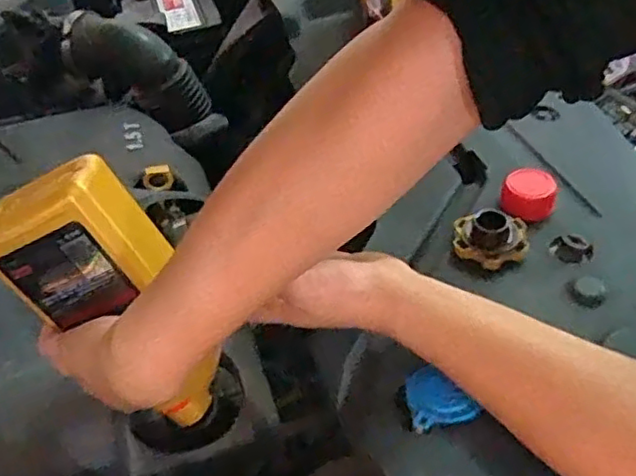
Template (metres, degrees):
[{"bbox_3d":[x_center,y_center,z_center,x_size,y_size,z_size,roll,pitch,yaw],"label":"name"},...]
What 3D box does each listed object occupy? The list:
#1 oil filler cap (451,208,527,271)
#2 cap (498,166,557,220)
[{"bbox_3d":[0.145,0.000,0.521,0.057,0.028,0.053,2,43,9],"label":"oil filler cap"},{"bbox_3d":[0.187,-0.040,0.554,0.047,0.027,0.047,-3,43,3],"label":"cap"}]

